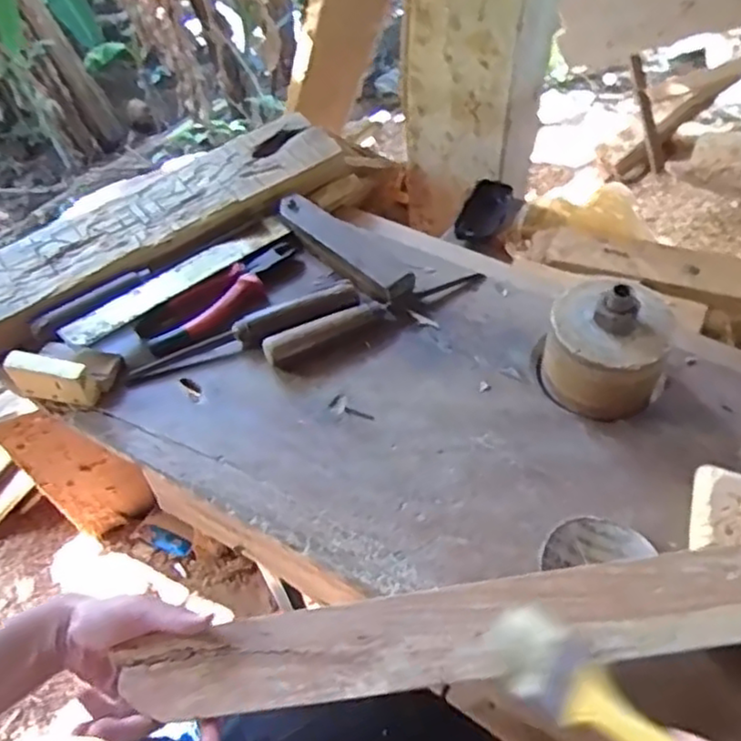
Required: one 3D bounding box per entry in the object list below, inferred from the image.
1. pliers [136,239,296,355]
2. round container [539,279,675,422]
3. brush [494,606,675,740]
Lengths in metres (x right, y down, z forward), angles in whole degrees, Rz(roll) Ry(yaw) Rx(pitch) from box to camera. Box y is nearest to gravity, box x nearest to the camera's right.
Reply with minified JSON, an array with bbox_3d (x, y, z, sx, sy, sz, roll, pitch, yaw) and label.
[{"bbox_3d":[-0.152,-0.077,0.729,0.185,0.016,0.060,-33,58,-19],"label":"pliers"},{"bbox_3d":[0.206,-0.024,0.600,0.101,0.101,0.093,-2,54,2],"label":"round container"},{"bbox_3d":[0.145,0.206,0.408,0.048,0.029,0.180,-35,30,-20],"label":"brush"}]

